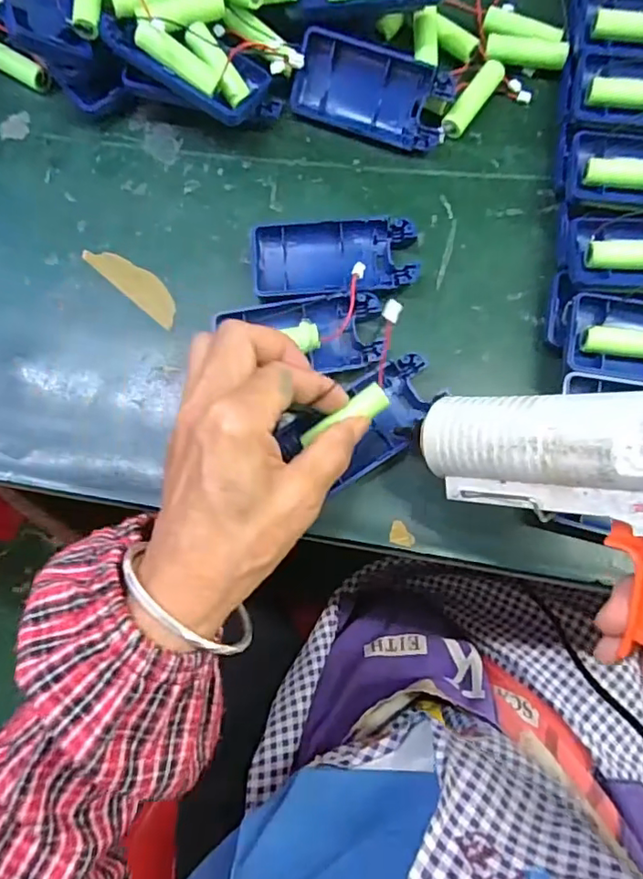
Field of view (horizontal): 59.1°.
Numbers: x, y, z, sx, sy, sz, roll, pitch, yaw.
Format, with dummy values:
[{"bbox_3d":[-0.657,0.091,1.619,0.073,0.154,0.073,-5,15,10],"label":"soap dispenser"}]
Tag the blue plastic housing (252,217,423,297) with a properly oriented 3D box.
[{"bbox_3d":[0.007,-0.106,0.332,0.093,0.016,0.045,-2,80,1],"label":"blue plastic housing"}]

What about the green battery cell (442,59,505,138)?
[{"bbox_3d":[0.093,-0.208,0.349,0.015,0.011,0.050,37,83,8],"label":"green battery cell"}]

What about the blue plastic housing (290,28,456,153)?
[{"bbox_3d":[0.031,-0.209,0.344,0.093,0.015,0.048,20,109,0],"label":"blue plastic housing"}]

